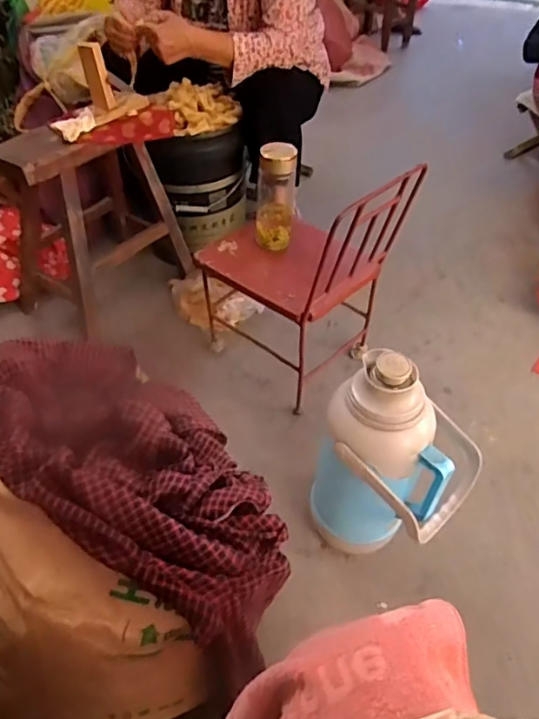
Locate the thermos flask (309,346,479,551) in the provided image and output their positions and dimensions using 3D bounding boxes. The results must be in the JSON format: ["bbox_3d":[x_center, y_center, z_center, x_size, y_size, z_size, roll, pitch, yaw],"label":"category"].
[{"bbox_3d":[0.186,0.164,0.851,0.204,0.376,0.164,33,52,28],"label":"thermos flask"}]

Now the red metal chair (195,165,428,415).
[{"bbox_3d":[0.051,-0.188,1.121,0.371,0.456,0.289,34,52,28],"label":"red metal chair"}]

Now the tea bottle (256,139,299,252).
[{"bbox_3d":[0.013,-0.314,1.089,0.072,0.196,0.067,3,44,0],"label":"tea bottle"}]

